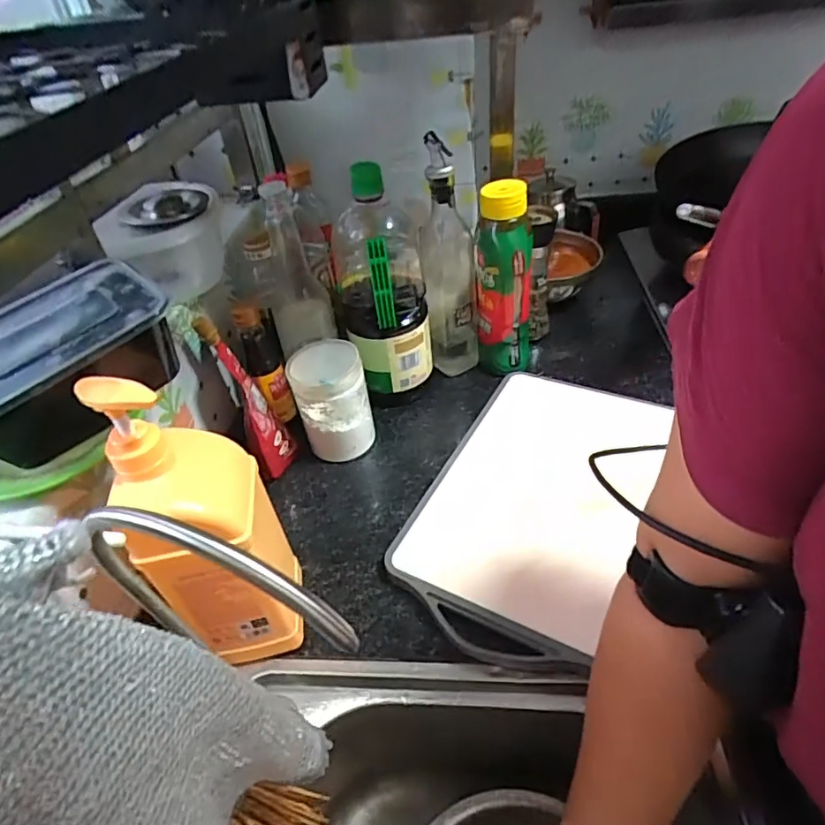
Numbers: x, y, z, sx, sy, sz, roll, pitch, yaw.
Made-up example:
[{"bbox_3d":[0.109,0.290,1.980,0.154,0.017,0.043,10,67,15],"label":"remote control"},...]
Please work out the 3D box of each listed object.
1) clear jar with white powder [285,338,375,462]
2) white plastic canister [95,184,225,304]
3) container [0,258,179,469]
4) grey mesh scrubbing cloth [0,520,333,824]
[{"bbox_3d":[-0.094,-0.011,0.651,0.082,0.127,0.077,-4,41,3],"label":"clear jar with white powder"},{"bbox_3d":[-0.248,-0.175,0.567,0.110,0.105,0.115,-19,41,-11],"label":"white plastic canister"},{"bbox_3d":[-0.265,-0.035,0.405,0.161,0.077,0.123,-33,46,-26],"label":"container"},{"bbox_3d":[-0.074,0.100,0.148,0.028,0.159,0.088,8,43,19],"label":"grey mesh scrubbing cloth"}]

